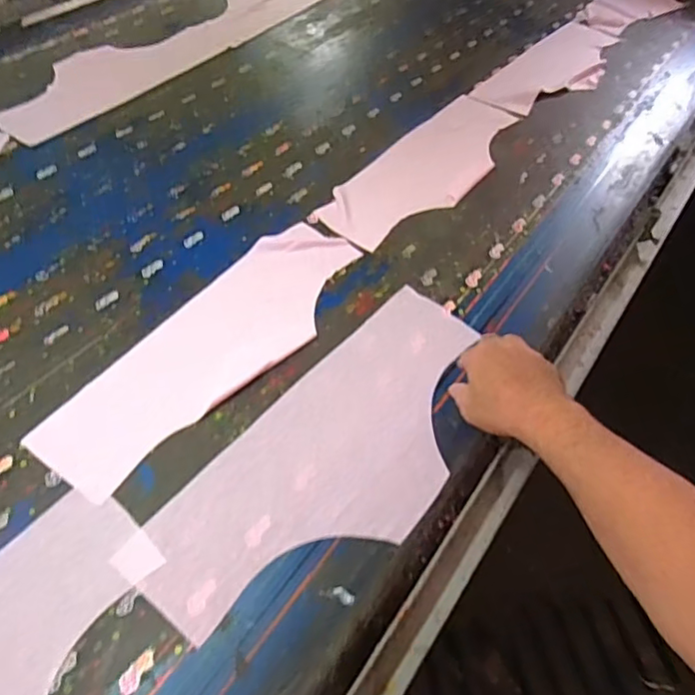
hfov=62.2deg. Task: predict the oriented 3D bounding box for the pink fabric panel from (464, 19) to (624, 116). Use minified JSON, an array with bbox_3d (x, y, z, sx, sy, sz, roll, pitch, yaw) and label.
[{"bbox_3d":[0.448,-0.595,1.214,0.167,0.013,0.468,34,57,19],"label":"pink fabric panel"}]

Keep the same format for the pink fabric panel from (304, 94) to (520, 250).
[{"bbox_3d":[0.142,-0.309,0.969,0.164,0.009,0.475,31,56,17],"label":"pink fabric panel"}]

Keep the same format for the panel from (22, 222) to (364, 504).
[{"bbox_3d":[-0.154,-0.010,0.714,0.152,0.005,0.462,30,56,17],"label":"panel"}]

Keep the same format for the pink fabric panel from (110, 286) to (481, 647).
[{"bbox_3d":[0.001,0.114,0.630,0.197,0.013,0.467,37,59,21],"label":"pink fabric panel"}]

